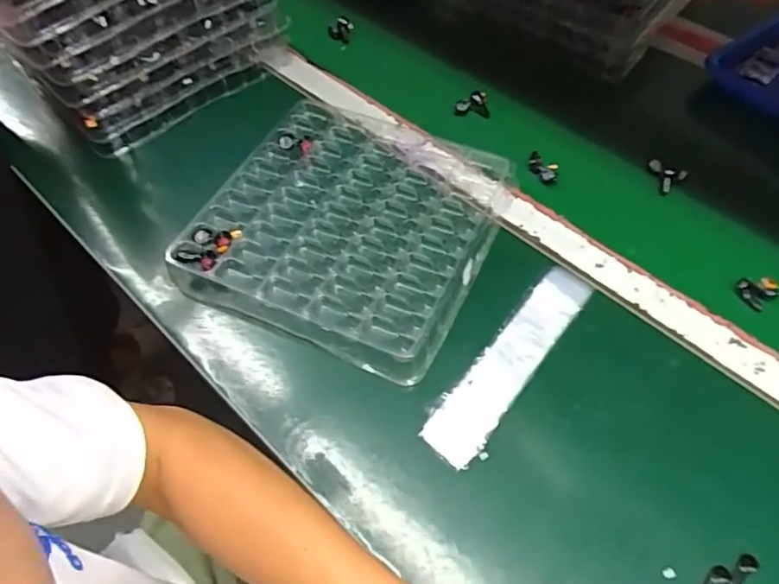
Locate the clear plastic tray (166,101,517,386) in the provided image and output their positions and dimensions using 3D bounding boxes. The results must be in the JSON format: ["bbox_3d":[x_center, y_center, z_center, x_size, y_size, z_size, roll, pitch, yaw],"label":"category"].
[{"bbox_3d":[-0.034,-0.072,0.579,0.256,0.020,0.265,22,59,16],"label":"clear plastic tray"}]

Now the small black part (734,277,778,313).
[{"bbox_3d":[0.320,-0.002,0.529,0.021,0.023,0.030,-39,63,-22],"label":"small black part"}]

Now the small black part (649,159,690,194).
[{"bbox_3d":[0.281,-0.122,0.618,0.019,0.025,0.039,-14,56,-7],"label":"small black part"}]

